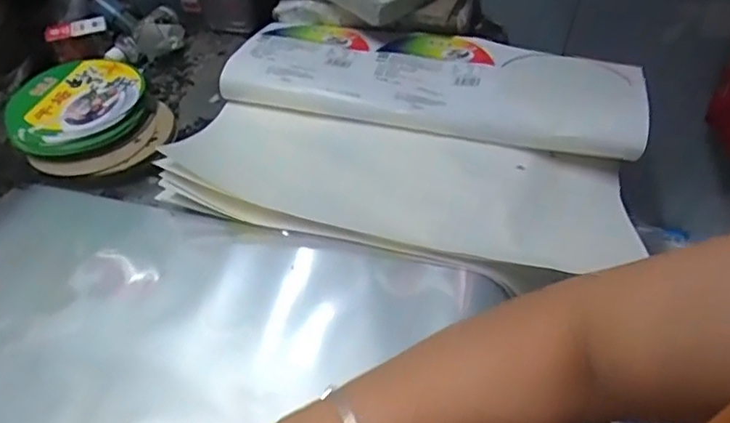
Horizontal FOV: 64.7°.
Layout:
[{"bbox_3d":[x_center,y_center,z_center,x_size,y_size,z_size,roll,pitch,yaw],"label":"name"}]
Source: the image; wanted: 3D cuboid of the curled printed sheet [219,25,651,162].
[{"bbox_3d":[0.083,-0.162,0.713,0.490,0.039,0.159,10,50,11],"label":"curled printed sheet"}]

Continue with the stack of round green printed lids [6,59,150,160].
[{"bbox_3d":[-0.331,-0.124,0.663,0.149,0.018,0.152,-13,53,-9],"label":"stack of round green printed lids"}]

